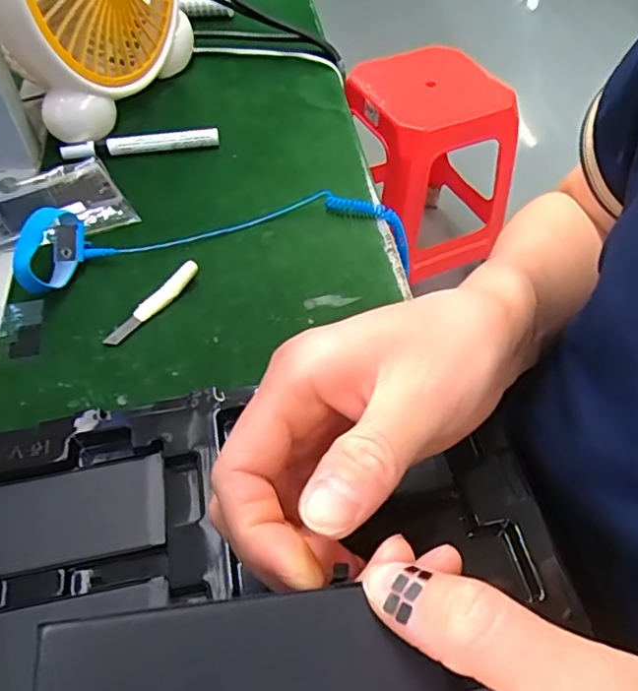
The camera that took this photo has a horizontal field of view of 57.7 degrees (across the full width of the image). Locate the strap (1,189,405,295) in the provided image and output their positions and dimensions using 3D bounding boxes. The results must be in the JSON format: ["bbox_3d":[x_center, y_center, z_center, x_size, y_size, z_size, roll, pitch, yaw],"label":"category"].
[{"bbox_3d":[-0.075,-0.096,0.454,0.304,0.043,0.069,-9,53,-9],"label":"strap"}]

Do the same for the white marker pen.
[{"bbox_3d":[-0.168,-0.191,0.546,0.144,0.015,0.014,-8,53,-9],"label":"white marker pen"}]

